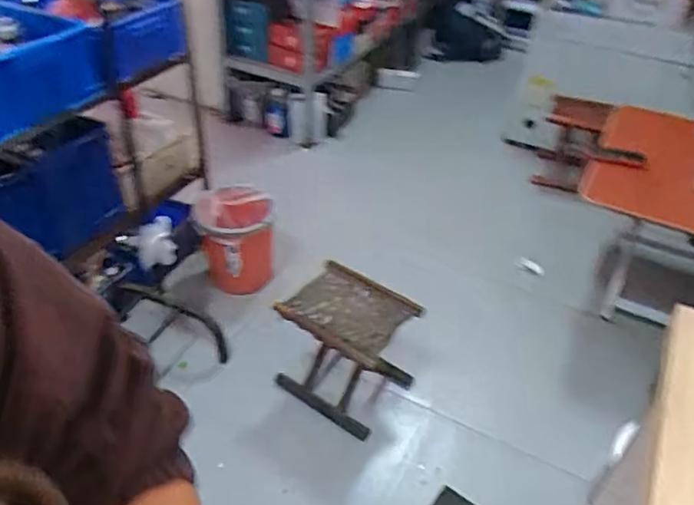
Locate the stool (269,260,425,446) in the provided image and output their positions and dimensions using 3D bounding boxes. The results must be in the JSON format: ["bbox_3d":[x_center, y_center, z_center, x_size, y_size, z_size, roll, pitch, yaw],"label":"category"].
[{"bbox_3d":[0.003,0.239,1.502,0.282,0.296,0.242,26,45,25],"label":"stool"}]

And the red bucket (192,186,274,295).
[{"bbox_3d":[-0.349,-0.042,1.819,0.256,0.253,0.237,-4,40,-8],"label":"red bucket"}]

